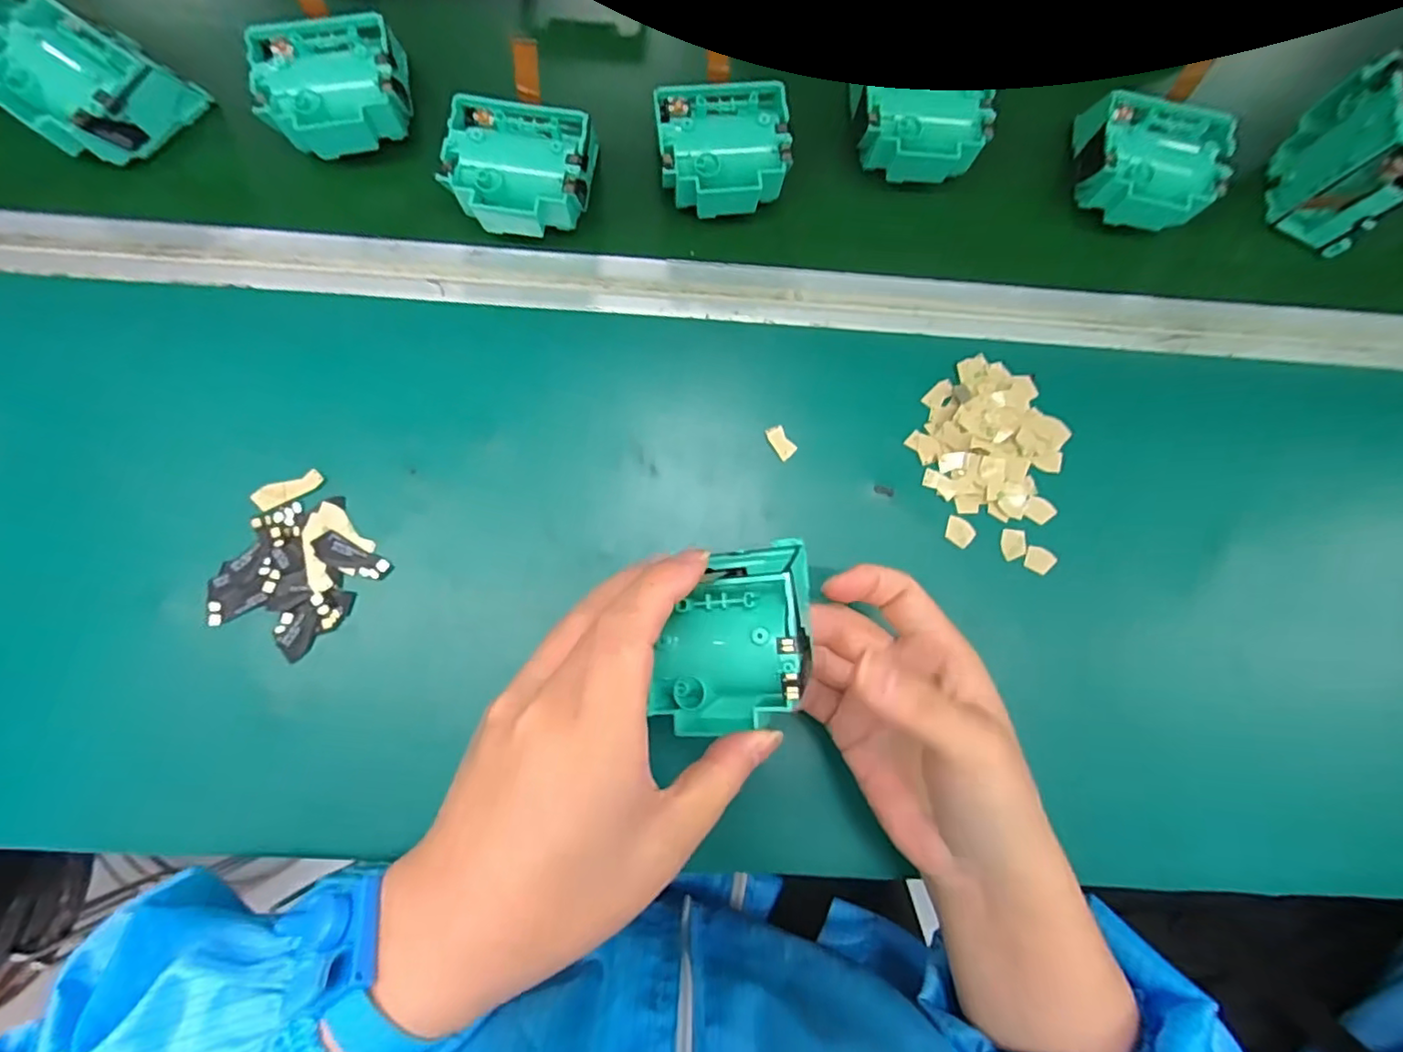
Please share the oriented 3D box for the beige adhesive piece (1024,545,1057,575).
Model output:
[{"bbox_3d":[0.192,0.019,0.349,0.015,0.004,0.014,27,82,2],"label":"beige adhesive piece"}]

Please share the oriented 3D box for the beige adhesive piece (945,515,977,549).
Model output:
[{"bbox_3d":[0.146,0.003,0.350,0.016,0.004,0.014,34,83,3],"label":"beige adhesive piece"}]

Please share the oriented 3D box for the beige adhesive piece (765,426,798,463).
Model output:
[{"bbox_3d":[0.045,-0.048,0.350,0.011,0.004,0.020,-36,85,-6],"label":"beige adhesive piece"}]

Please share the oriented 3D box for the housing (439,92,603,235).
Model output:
[{"bbox_3d":[-0.099,-0.198,0.349,0.081,0.036,0.069,6,81,-2],"label":"housing"}]

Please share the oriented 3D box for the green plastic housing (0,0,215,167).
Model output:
[{"bbox_3d":[-0.343,-0.243,0.349,0.078,0.045,0.070,29,85,-4],"label":"green plastic housing"}]

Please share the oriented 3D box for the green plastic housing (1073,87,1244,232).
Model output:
[{"bbox_3d":[0.262,-0.212,0.366,0.074,0.035,0.071,16,86,-5],"label":"green plastic housing"}]

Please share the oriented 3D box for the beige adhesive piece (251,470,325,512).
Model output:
[{"bbox_3d":[-0.221,-0.019,0.331,0.035,0.004,0.012,-24,84,-5],"label":"beige adhesive piece"}]

